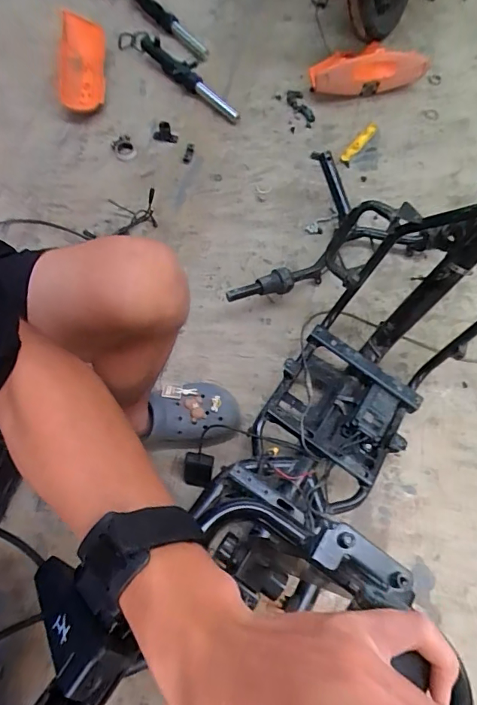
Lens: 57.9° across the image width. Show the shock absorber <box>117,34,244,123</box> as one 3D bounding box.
[{"bbox_3d":[-0.141,-0.661,0.995,0.412,0.056,0.053,40,73,15],"label":"shock absorber"}]

